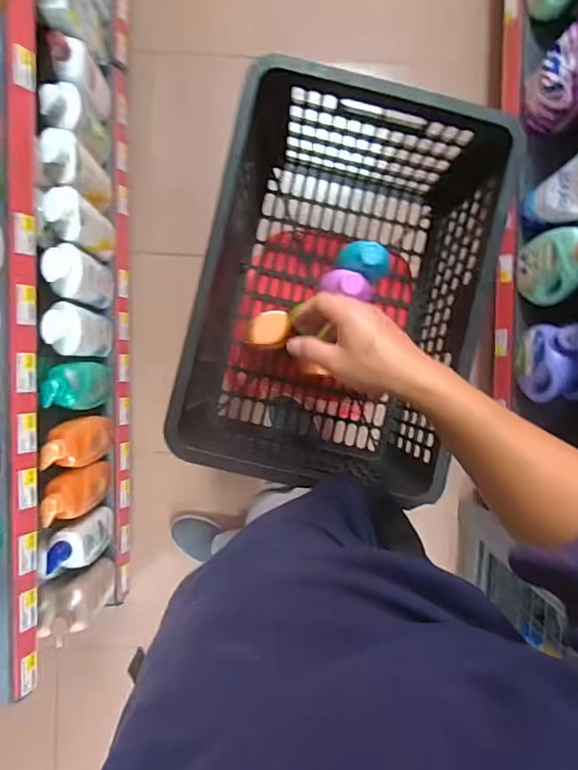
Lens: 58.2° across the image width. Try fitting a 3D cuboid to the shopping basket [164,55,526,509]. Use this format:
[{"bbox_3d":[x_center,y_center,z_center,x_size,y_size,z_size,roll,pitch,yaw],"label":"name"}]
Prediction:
[{"bbox_3d":[0.058,-0.131,0.764,0.360,0.284,0.514,14,91,-2],"label":"shopping basket"}]

